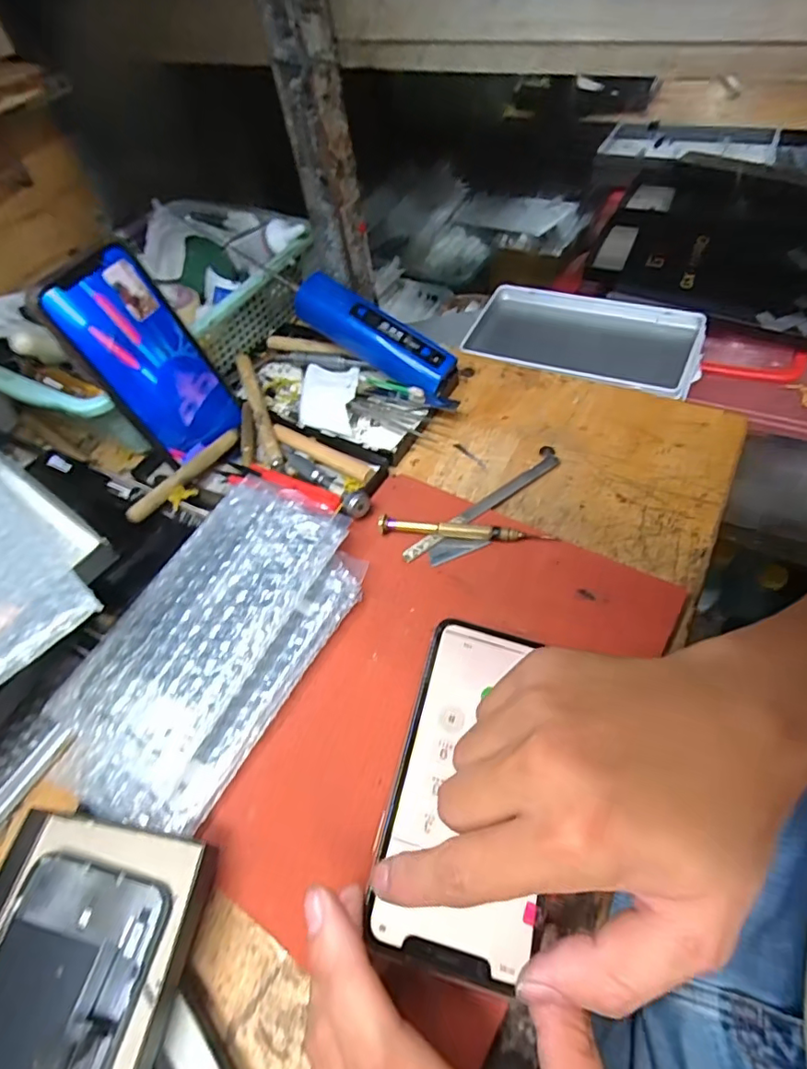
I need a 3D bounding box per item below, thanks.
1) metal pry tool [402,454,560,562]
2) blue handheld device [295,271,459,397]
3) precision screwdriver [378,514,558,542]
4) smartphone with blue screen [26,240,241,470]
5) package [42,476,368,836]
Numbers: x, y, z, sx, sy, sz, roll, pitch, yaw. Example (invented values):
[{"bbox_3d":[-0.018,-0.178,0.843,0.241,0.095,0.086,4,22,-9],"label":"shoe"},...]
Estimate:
[{"bbox_3d":[0.053,-0.019,0.363,0.128,0.004,0.011,-34,57,-16],"label":"metal pry tool"},{"bbox_3d":[-0.022,-0.153,0.429,0.137,0.038,0.030,32,62,4],"label":"blue handheld device"},{"bbox_3d":[0.037,-0.001,0.348,0.106,0.010,0.009,4,55,11],"label":"precision screwdriver"},{"bbox_3d":[-0.172,-0.119,0.379,0.009,0.140,0.072,15,59,41],"label":"smartphone with blue screen"},{"bbox_3d":[-0.104,0.054,0.306,0.106,0.028,0.187,23,61,22],"label":"package"}]

